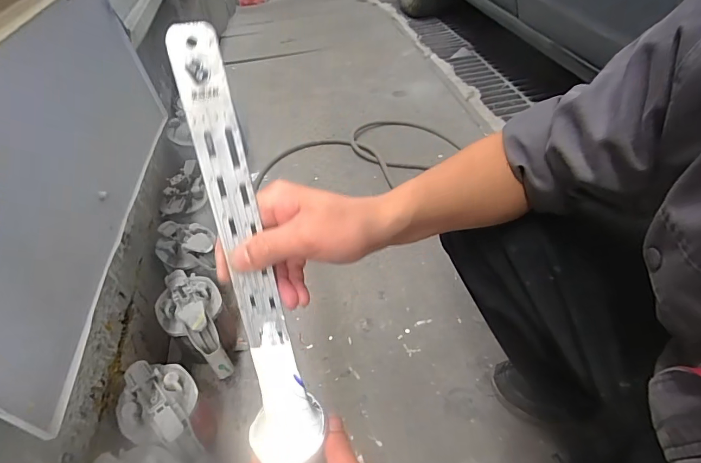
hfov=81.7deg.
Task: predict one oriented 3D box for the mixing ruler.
[{"bbox_3d":[-0.080,0.003,0.303,0.032,0.288,0.005,-14,15,-11],"label":"mixing ruler"}]

